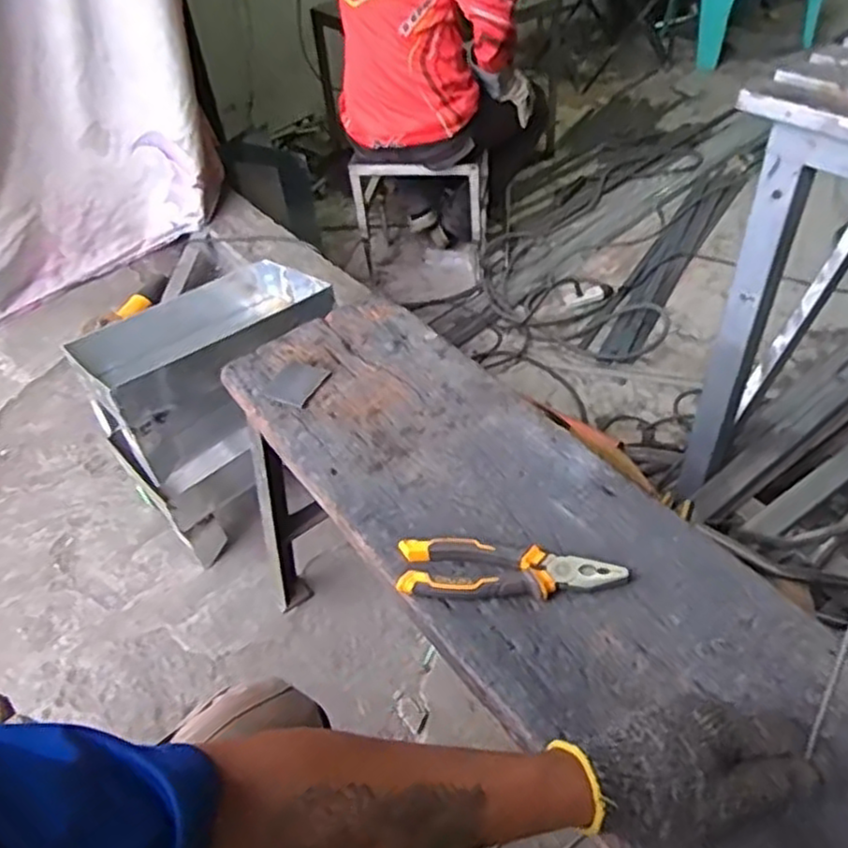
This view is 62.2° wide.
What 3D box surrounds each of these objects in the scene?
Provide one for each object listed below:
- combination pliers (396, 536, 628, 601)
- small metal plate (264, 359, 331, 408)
[{"bbox_3d":[0.074,0.129,0.619,0.190,0.020,0.052,1,45,7],"label":"combination pliers"},{"bbox_3d":[-0.151,-0.048,0.838,0.063,0.005,0.072,20,46,20],"label":"small metal plate"}]

